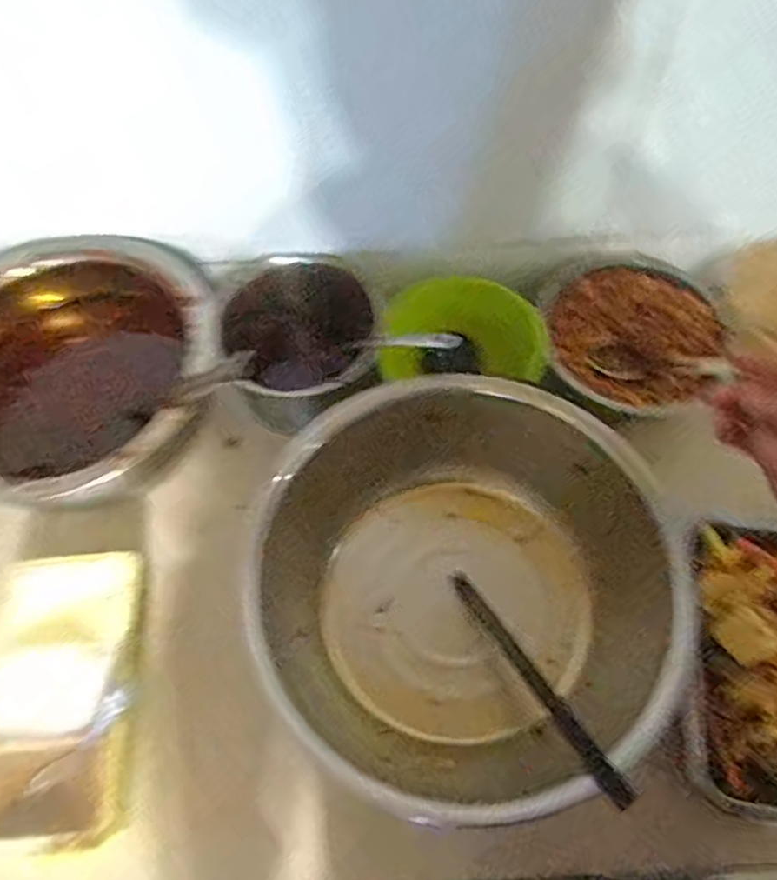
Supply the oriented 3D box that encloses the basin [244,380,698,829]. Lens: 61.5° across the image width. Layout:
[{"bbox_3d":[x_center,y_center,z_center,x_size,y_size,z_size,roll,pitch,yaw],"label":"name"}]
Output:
[{"bbox_3d":[0.058,0.118,0.591,0.356,0.112,0.341,11,63,8],"label":"basin"}]

